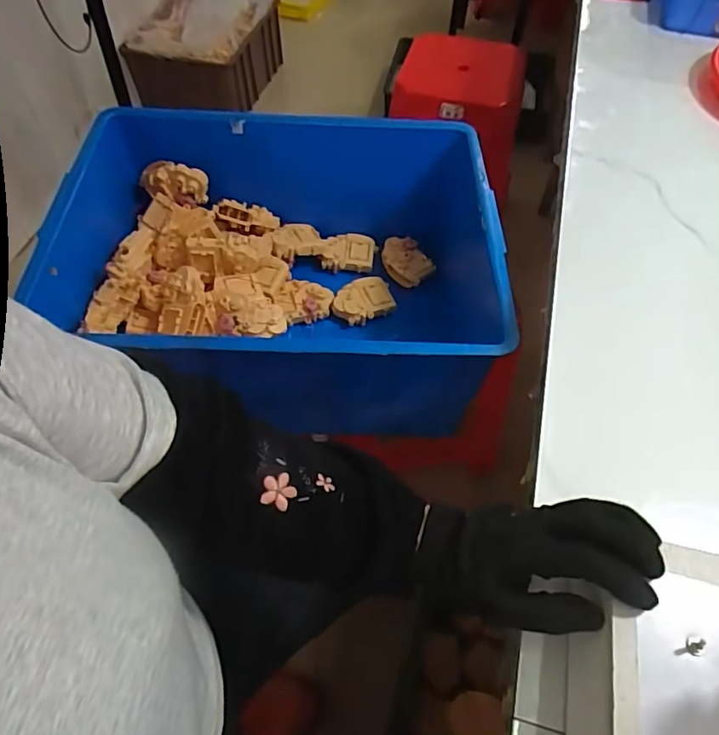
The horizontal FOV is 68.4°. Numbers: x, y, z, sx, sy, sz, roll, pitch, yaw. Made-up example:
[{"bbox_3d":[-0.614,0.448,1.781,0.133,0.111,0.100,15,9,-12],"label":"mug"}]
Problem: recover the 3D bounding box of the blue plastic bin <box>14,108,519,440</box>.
[{"bbox_3d":[-0.095,-0.129,0.767,0.587,0.248,0.432,6,57,3],"label":"blue plastic bin"}]

